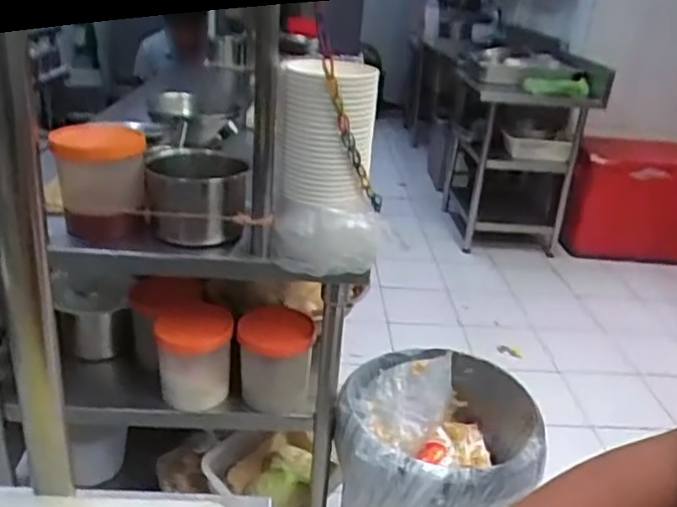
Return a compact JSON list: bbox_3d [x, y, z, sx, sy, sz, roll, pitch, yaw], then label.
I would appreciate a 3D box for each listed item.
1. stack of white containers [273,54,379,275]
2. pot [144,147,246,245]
[{"bbox_3d":[-0.016,-0.128,0.938,0.150,0.309,0.123,4,25,-4],"label":"stack of white containers"},{"bbox_3d":[-0.236,-0.096,1.054,0.156,0.117,0.196,2,25,-9],"label":"pot"}]

